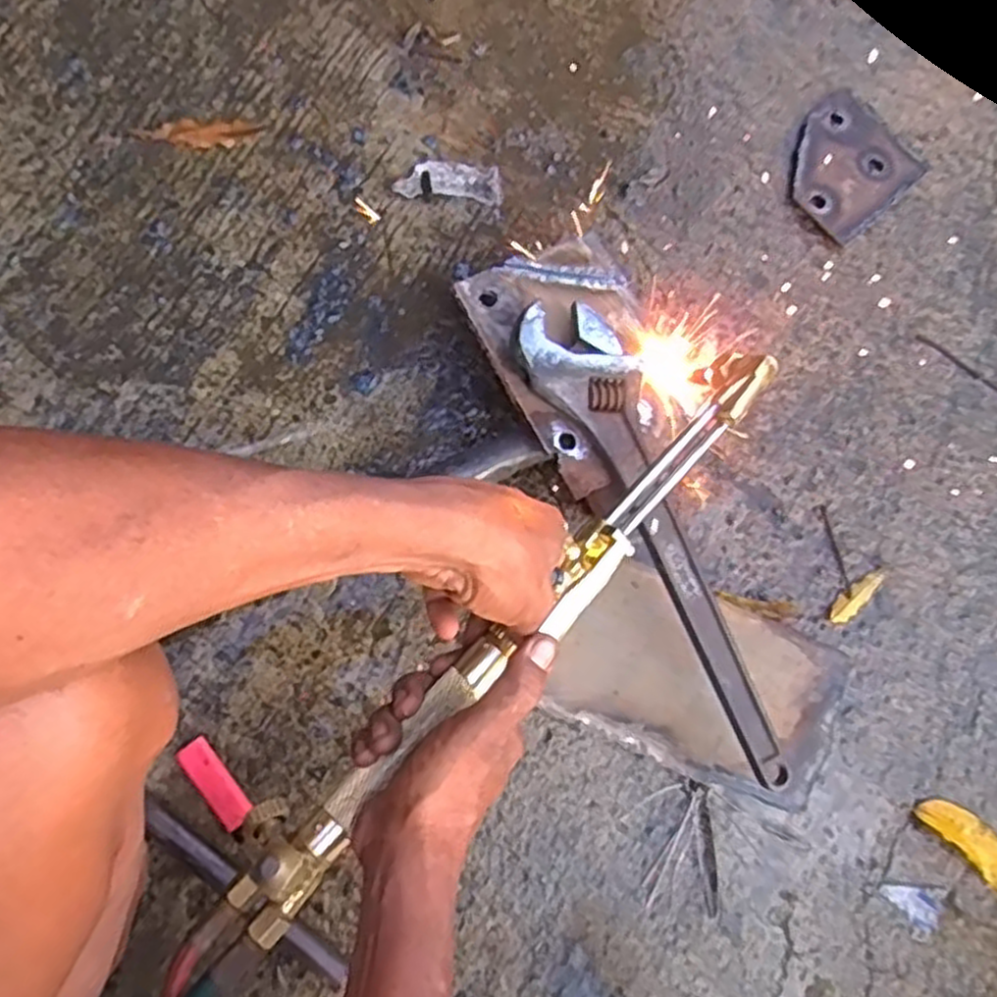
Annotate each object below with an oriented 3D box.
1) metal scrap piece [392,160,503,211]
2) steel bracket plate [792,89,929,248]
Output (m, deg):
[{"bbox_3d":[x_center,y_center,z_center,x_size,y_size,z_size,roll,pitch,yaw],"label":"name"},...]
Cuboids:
[{"bbox_3d":[-0.044,-0.279,0.691,0.091,0.010,0.037,1,77,-5],"label":"metal scrap piece"},{"bbox_3d":[0.321,-0.309,0.727,0.125,0.005,0.111,-42,84,-13],"label":"steel bracket plate"}]

